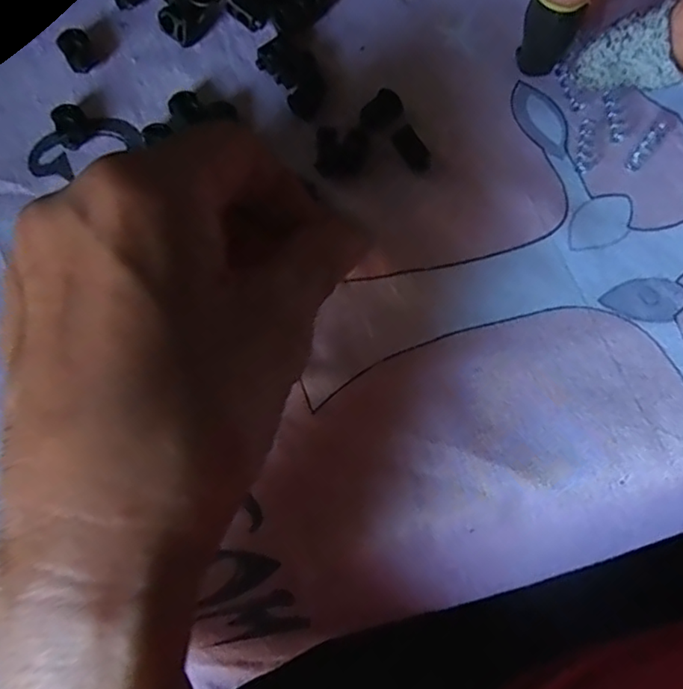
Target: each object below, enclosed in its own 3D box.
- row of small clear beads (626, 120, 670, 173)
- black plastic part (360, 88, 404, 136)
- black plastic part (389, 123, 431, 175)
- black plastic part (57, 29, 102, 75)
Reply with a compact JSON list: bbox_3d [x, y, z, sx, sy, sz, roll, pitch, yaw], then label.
[{"bbox_3d":[0.109,-0.071,0.208,0.006,0.004,0.023,39,82,7],"label":"row of small clear beads"},{"bbox_3d":[0.014,-0.083,0.210,0.012,0.005,0.016,38,82,7],"label":"black plastic part"},{"bbox_3d":[0.025,-0.069,0.208,0.009,0.004,0.018,-32,81,-5],"label":"black plastic part"},{"bbox_3d":[-0.096,-0.107,0.217,0.010,0.009,0.014,-32,81,-5],"label":"black plastic part"}]

